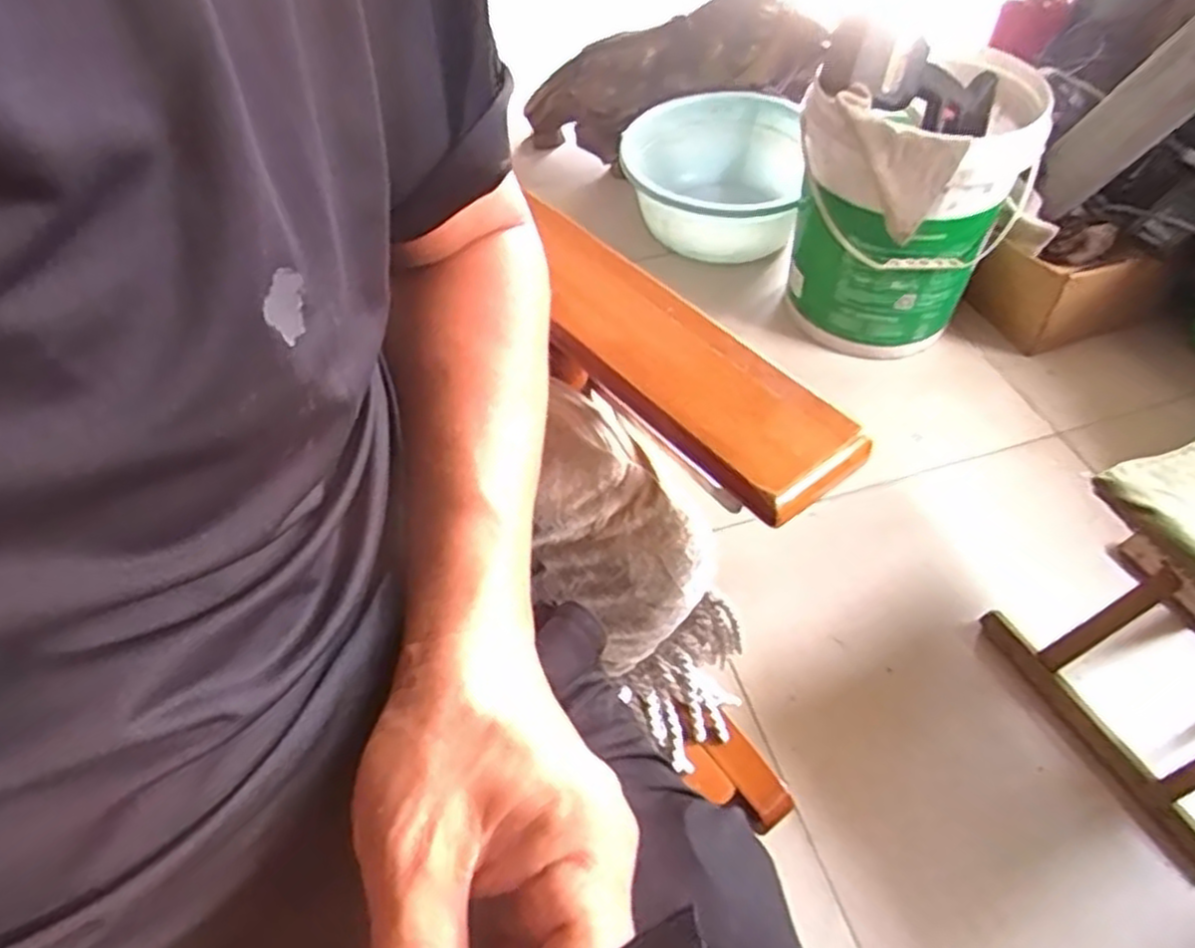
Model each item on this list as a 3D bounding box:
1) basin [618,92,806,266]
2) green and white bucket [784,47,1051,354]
[{"bbox_3d":[0.211,-0.550,1.428,0.330,0.183,0.352,4,51,6],"label":"basin"},{"bbox_3d":[0.440,-0.371,1.142,0.269,0.397,0.258,-1,51,2],"label":"green and white bucket"}]

